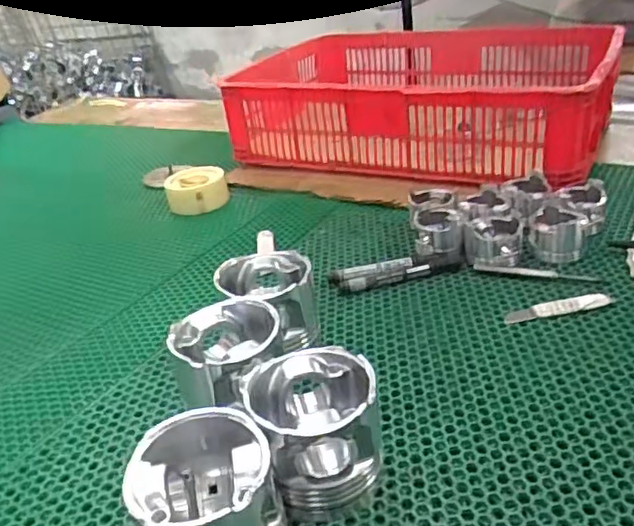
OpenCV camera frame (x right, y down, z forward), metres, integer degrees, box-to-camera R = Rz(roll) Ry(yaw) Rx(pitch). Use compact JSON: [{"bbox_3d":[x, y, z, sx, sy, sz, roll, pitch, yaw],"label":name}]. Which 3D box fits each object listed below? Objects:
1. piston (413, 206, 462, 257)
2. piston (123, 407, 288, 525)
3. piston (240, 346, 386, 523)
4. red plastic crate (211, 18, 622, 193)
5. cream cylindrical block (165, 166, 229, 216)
[{"bbox_3d":[0.147,-0.040,0.749,0.054,0.039,0.070,-5,29,6],"label":"piston"},{"bbox_3d":[-0.070,0.163,0.410,0.093,0.088,0.090,-13,30,-9],"label":"piston"},{"bbox_3d":[0.001,0.125,0.462,0.094,0.088,0.096,-14,30,-11],"label":"piston"},{"bbox_3d":[0.157,-0.272,1.063,0.637,0.160,0.439,8,33,27],"label":"red plastic crate"},{"bbox_3d":[-0.194,-0.119,0.989,0.099,0.049,0.092,-14,30,-10],"label":"cream cylindrical block"}]

